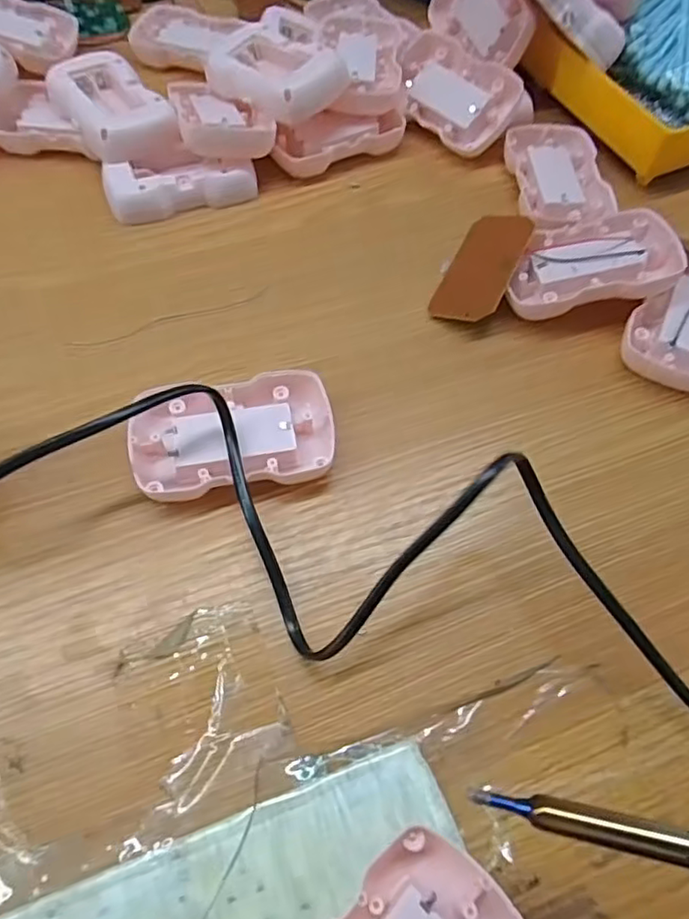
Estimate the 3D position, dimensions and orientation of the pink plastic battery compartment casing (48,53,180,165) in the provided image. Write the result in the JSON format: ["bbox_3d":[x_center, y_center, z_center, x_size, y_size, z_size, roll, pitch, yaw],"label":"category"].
[{"bbox_3d":[-0.139,-0.211,0.360,0.049,0.019,0.085,-32,68,-19],"label":"pink plastic battery compartment casing"}]

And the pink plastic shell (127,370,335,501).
[{"bbox_3d":[-0.050,-0.010,0.271,0.088,0.021,0.053,-8,62,-8],"label":"pink plastic shell"}]

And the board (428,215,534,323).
[{"bbox_3d":[0.075,-0.105,0.327,0.036,0.004,0.071,19,73,29],"label":"board"}]

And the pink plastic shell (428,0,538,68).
[{"bbox_3d":[0.095,-0.302,0.402,0.018,0.051,0.093,-12,60,-37],"label":"pink plastic shell"}]

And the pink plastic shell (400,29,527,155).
[{"bbox_3d":[0.071,-0.238,0.394,0.088,0.020,0.054,43,100,16],"label":"pink plastic shell"}]

